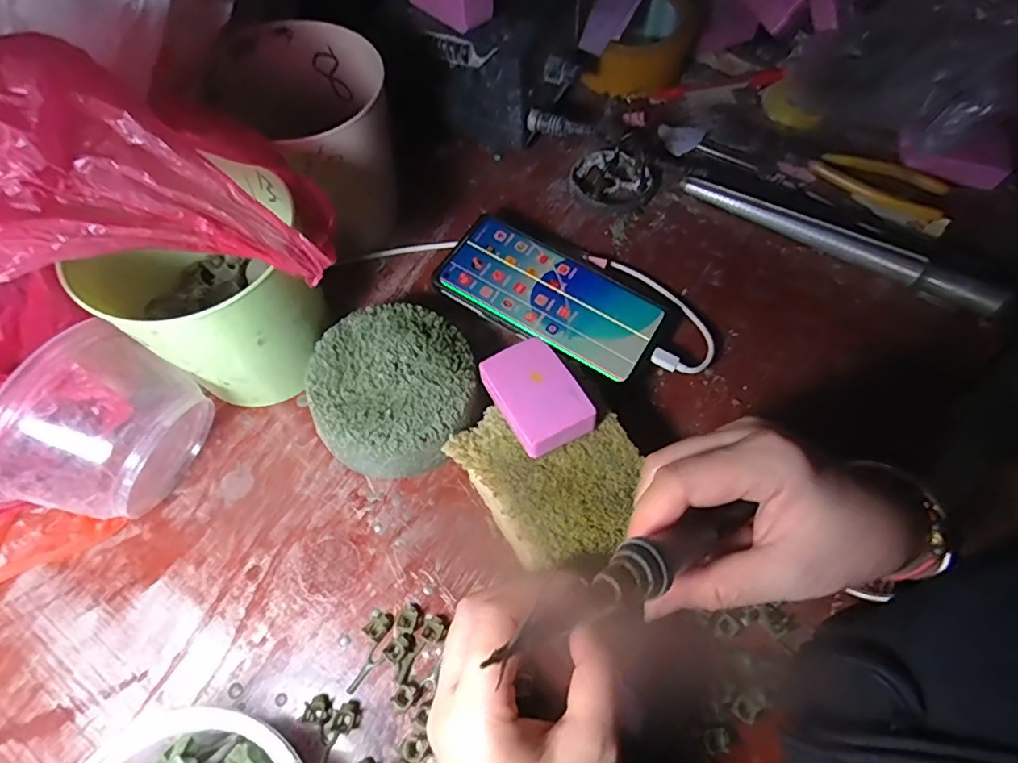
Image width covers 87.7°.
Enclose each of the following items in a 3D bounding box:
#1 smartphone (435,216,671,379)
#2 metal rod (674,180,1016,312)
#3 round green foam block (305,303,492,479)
[{"bbox_3d":[0.030,-0.063,0.379,0.153,0.007,0.082,33,68,11],"label":"smartphone"},{"bbox_3d":[0.257,-0.111,0.417,0.243,0.018,0.022,28,66,11],"label":"metal rod"},{"bbox_3d":[-0.070,0.006,0.338,0.099,0.044,0.104,1,64,-1],"label":"round green foam block"}]

